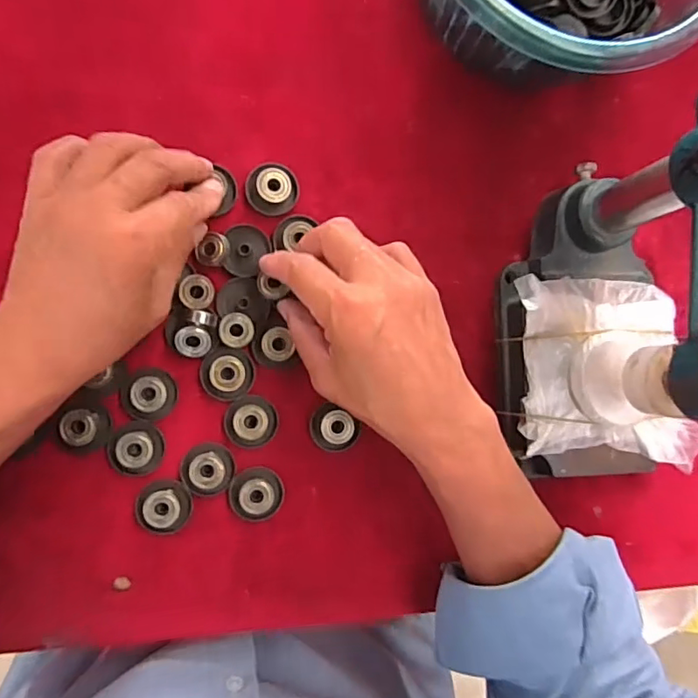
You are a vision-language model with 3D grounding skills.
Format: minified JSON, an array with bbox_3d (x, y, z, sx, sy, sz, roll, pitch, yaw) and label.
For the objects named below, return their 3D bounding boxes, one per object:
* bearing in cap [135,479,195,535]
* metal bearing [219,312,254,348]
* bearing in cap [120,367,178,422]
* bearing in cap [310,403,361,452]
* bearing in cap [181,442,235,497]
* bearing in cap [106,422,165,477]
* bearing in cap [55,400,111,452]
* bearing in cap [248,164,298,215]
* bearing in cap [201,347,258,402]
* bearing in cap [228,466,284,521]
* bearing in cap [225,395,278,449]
[{"bbox_3d":[-0.112,0.097,0.330,0.031,0.013,0.033,-1,89,-9],"label":"bearing in cap"},{"bbox_3d":[-0.070,-0.012,0.339,0.021,0.006,0.021,-2,89,-9],"label":"metal bearing"},{"bbox_3d":[-0.123,0.028,0.332,0.033,0.012,0.031,0,88,-9],"label":"bearing in cap"},{"bbox_3d":[-0.010,0.051,0.348,0.032,0.013,0.027,18,86,-8],"label":"bearing in cap"},{"bbox_3d":[-0.087,0.075,0.334,0.032,0.012,0.031,0,88,-9],"label":"bearing in cap"},{"bbox_3d":[-0.129,0.061,0.327,0.031,0.017,0.033,0,88,-9],"label":"bearing in cap"},{"bbox_3d":[-0.158,0.047,0.325,0.029,0.011,0.030,3,88,-9],"label":"bearing in cap"},{"bbox_3d":[-0.048,-0.103,0.346,0.032,0.014,0.032,0,88,-9],"label":"bearing in cap"},{"bbox_3d":[-0.076,0.015,0.338,0.033,0.010,0.033,0,88,-9],"label":"bearing in cap"},{"bbox_3d":[-0.057,0.091,0.339,0.033,0.011,0.031,0,88,-9],"label":"bearing in cap"},{"bbox_3d":[-0.061,0.045,0.340,0.031,0.011,0.032,0,88,-9],"label":"bearing in cap"}]

